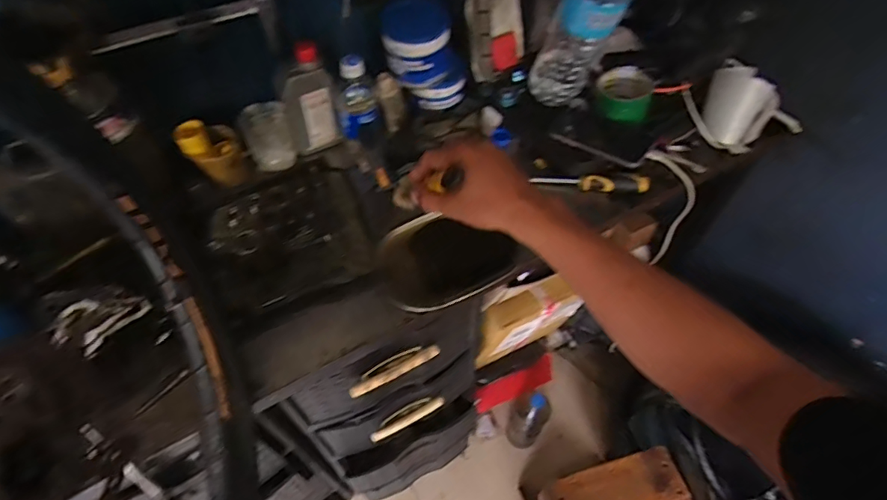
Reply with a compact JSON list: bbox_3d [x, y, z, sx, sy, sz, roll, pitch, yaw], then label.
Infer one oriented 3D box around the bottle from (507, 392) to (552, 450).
[{"bbox_3d":[0.214,0.441,1.303,0.083,0.293,0.072,23,59,16],"label":"bottle"}]

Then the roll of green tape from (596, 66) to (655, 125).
[{"bbox_3d":[0.285,-0.245,0.810,0.085,0.051,0.091,-1,56,1],"label":"roll of green tape"}]

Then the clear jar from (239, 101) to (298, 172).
[{"bbox_3d":[-0.279,-0.182,0.814,0.069,0.100,0.069,-1,56,1],"label":"clear jar"}]

